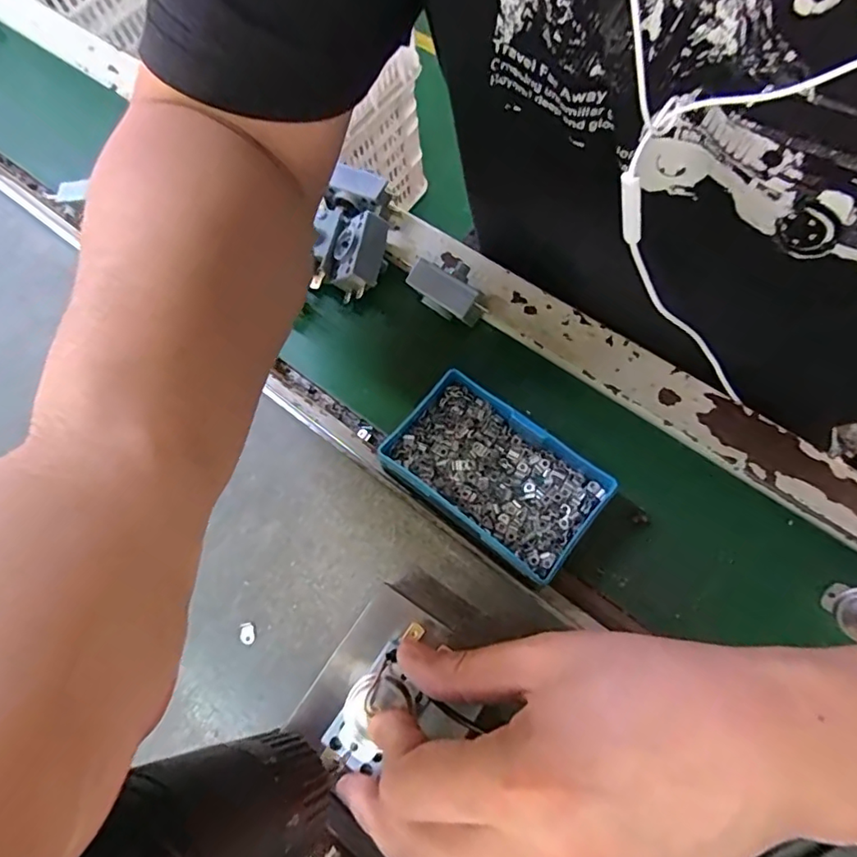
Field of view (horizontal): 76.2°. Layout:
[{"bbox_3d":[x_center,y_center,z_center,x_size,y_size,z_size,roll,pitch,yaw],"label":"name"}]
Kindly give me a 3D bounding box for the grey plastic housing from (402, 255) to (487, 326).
[{"bbox_3d":[0.013,-0.089,0.348,0.048,0.021,0.030,34,76,16],"label":"grey plastic housing"}]

